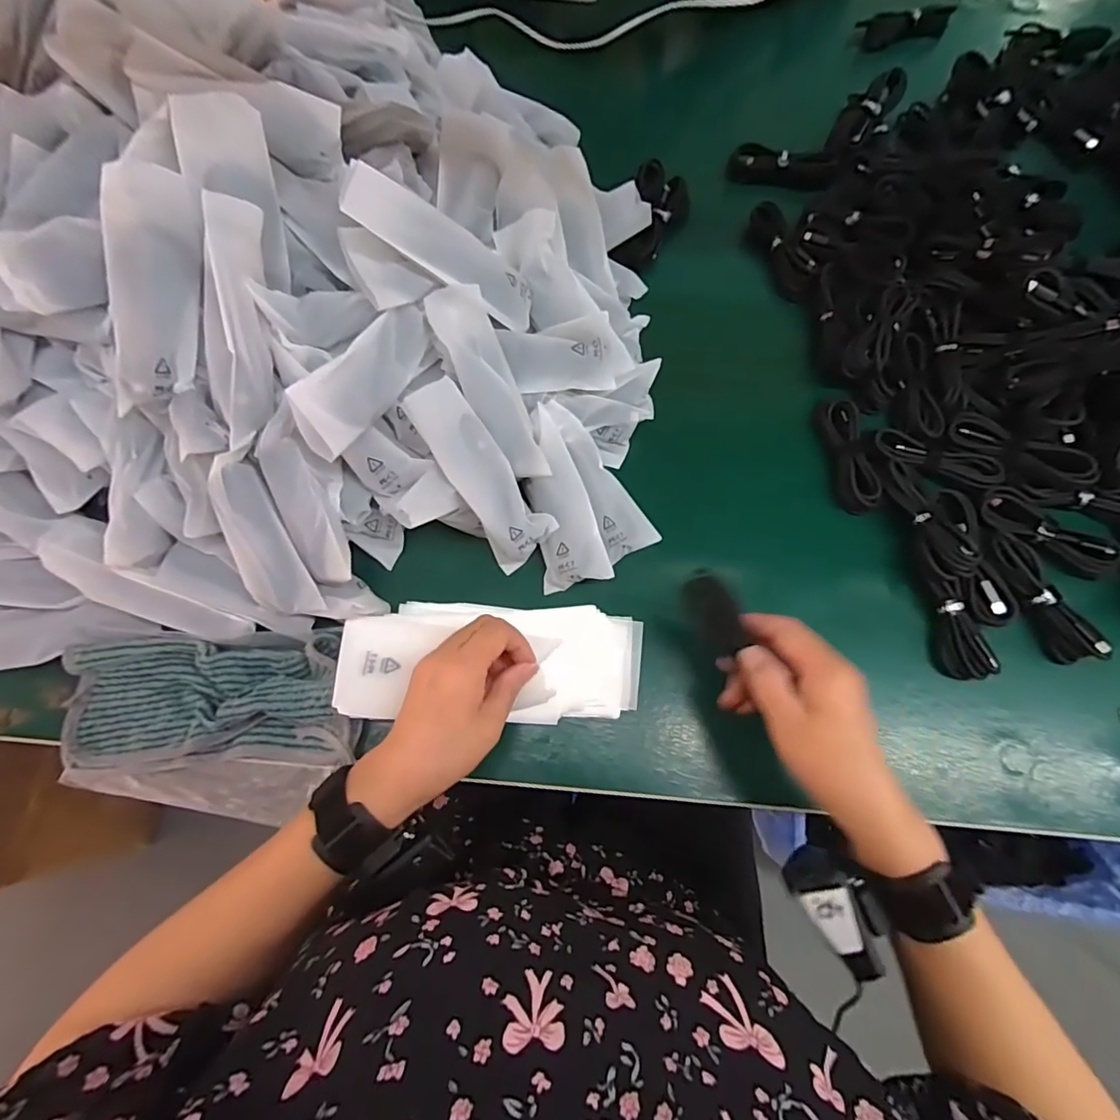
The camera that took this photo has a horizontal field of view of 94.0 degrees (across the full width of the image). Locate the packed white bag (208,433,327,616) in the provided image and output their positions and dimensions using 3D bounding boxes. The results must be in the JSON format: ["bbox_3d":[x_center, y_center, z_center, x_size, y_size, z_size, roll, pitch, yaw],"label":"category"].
[{"bbox_3d":[-0.216,-0.016,0.376,0.043,0.016,0.124,-22,102,-7],"label":"packed white bag"}]

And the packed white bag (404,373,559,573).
[{"bbox_3d":[-0.058,-0.065,0.408,0.050,0.023,0.152,-35,109,-11],"label":"packed white bag"}]

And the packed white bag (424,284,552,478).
[{"bbox_3d":[-0.054,-0.136,0.412,0.044,0.025,0.151,-27,102,-9],"label":"packed white bag"}]

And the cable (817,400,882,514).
[{"bbox_3d":[0.252,-0.093,0.453,0.031,0.017,0.104,-2,72,-1],"label":"cable"}]

